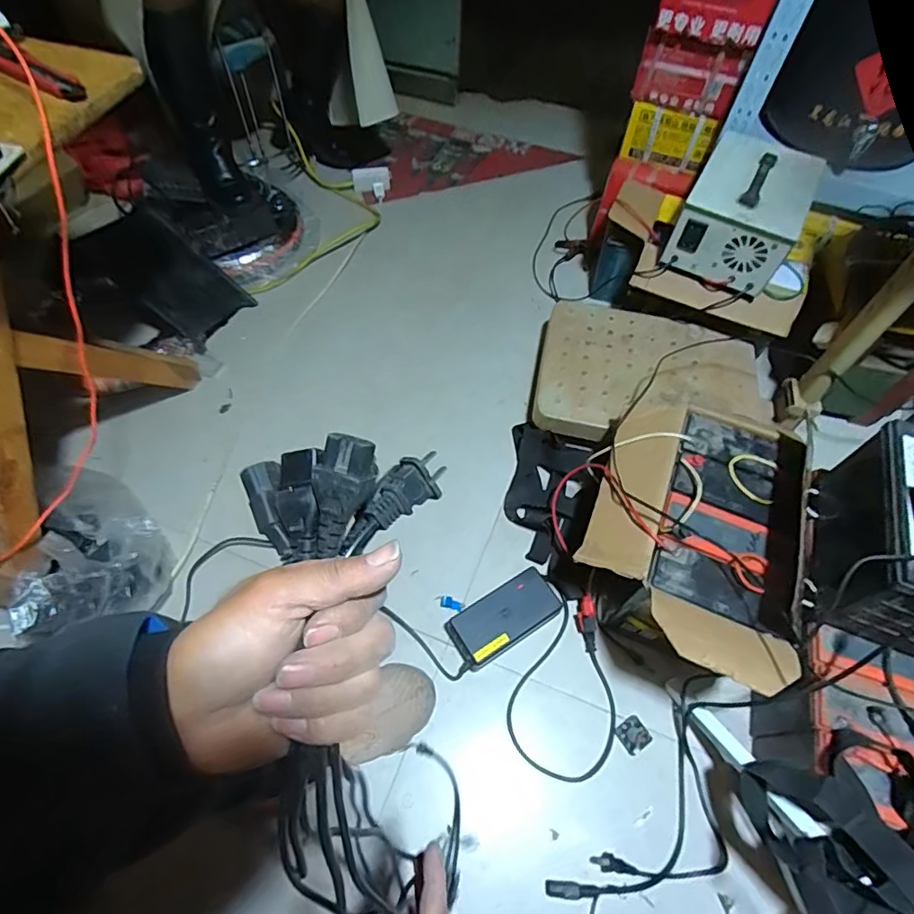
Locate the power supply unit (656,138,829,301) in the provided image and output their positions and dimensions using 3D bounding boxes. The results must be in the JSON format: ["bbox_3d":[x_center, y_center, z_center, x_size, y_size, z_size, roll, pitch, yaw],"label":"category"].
[{"bbox_3d":[0.533,-0.464,0.989,0.197,0.140,0.242,25,63,11],"label":"power supply unit"}]

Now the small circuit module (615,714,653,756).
[{"bbox_3d":[0.257,0.403,0.759,0.043,0.009,0.040,-29,66,-17],"label":"small circuit module"}]

